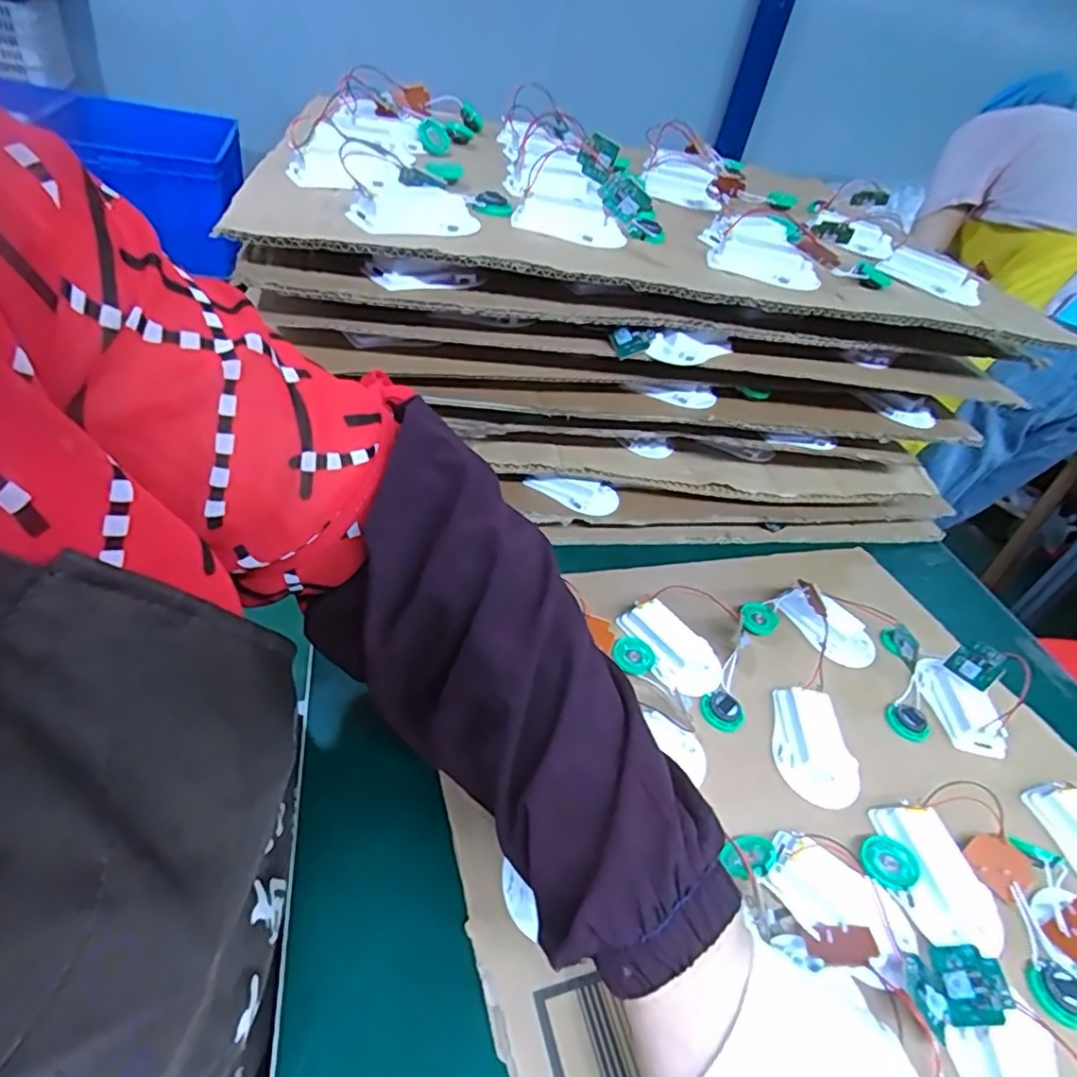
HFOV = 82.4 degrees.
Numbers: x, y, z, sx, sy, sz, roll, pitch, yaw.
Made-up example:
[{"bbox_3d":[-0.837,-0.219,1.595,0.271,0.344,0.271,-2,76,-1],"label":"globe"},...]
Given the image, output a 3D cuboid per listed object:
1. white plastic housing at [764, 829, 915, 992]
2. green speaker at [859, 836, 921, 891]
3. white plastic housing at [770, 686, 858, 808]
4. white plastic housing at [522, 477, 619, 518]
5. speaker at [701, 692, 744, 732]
[{"bbox_3d":[0.150,0.186,0.312,0.040,0.017,0.073,-28,50,-36],"label":"white plastic housing"},{"bbox_3d":[0.195,0.180,0.342,0.029,0.004,0.026,21,51,38],"label":"green speaker"},{"bbox_3d":[0.178,0.131,0.397,0.051,0.019,0.072,7,38,0],"label":"white plastic housing"},{"bbox_3d":[0.031,-0.037,0.514,0.087,0.030,0.020,12,35,-23],"label":"white plastic housing"},{"bbox_3d":[0.122,0.115,0.409,0.028,0.012,0.025,26,42,23],"label":"speaker"}]

